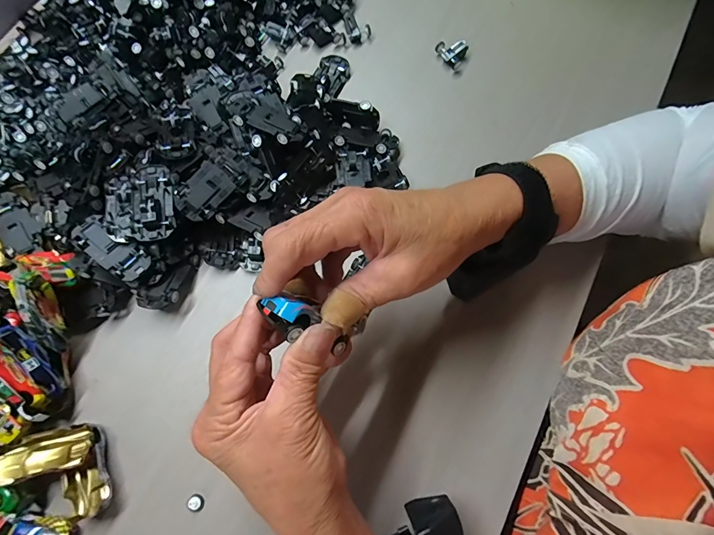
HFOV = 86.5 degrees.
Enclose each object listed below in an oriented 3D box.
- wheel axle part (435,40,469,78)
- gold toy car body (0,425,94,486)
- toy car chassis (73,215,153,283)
[{"bbox_3d":[0.101,-0.219,0.390,0.025,0.015,0.038,-32,75,-8],"label":"wheel axle part"},{"bbox_3d":[-0.223,0.133,0.273,0.060,0.016,0.027,-13,72,-18],"label":"gold toy car body"},{"bbox_3d":[-0.192,-0.016,0.295,0.062,0.007,0.028,36,77,11],"label":"toy car chassis"}]

